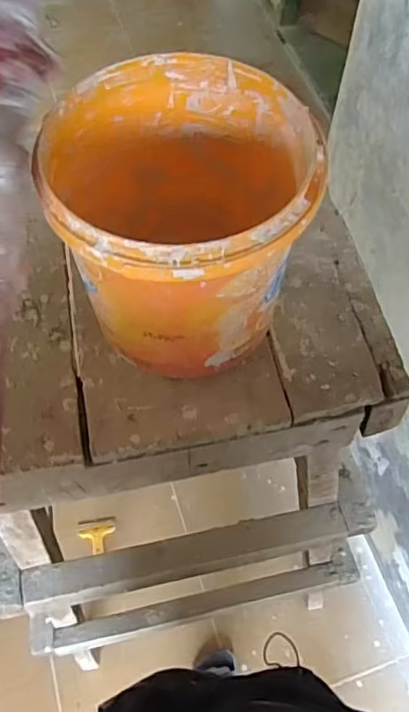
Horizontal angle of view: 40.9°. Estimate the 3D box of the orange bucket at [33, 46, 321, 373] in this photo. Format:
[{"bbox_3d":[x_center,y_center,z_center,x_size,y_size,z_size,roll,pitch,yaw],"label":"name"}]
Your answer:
[{"bbox_3d":[-0.015,-0.083,0.380,0.156,0.155,0.164,0,61,0],"label":"orange bucket"}]

